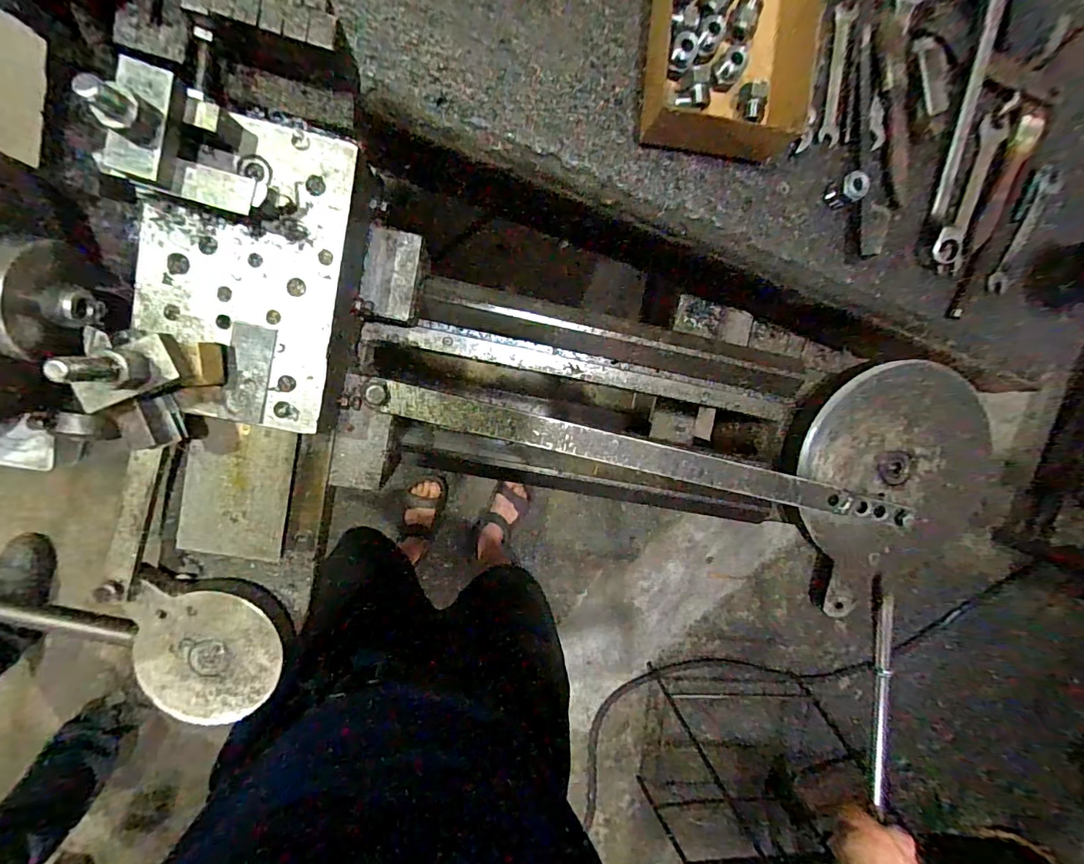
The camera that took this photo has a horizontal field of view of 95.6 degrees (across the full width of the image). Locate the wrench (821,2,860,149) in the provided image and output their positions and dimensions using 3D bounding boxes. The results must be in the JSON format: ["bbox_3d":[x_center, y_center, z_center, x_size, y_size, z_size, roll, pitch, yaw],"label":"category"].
[{"bbox_3d":[0.247,-0.298,0.411,0.019,0.004,0.109,4,97,-7],"label":"wrench"}]

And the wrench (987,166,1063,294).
[{"bbox_3d":[0.436,-0.180,0.444,0.025,0.005,0.117,22,94,-8],"label":"wrench"}]

